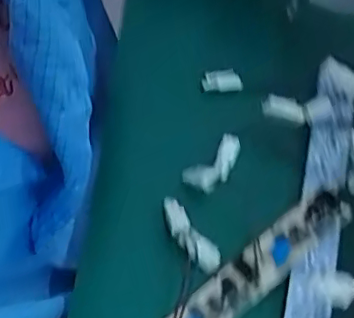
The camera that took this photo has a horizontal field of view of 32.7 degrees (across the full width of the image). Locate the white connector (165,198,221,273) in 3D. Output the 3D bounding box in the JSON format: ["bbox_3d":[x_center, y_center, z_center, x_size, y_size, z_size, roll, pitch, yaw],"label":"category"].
[{"bbox_3d":[0.006,0.042,0.351,0.018,0.013,0.051,-32,63,-19],"label":"white connector"}]

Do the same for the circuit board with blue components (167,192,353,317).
[{"bbox_3d":[0.044,0.062,0.339,0.129,0.013,0.028,-34,63,-20],"label":"circuit board with blue components"}]

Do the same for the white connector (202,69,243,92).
[{"bbox_3d":[0.031,-0.054,0.413,0.026,0.008,0.015,1,57,1],"label":"white connector"}]

